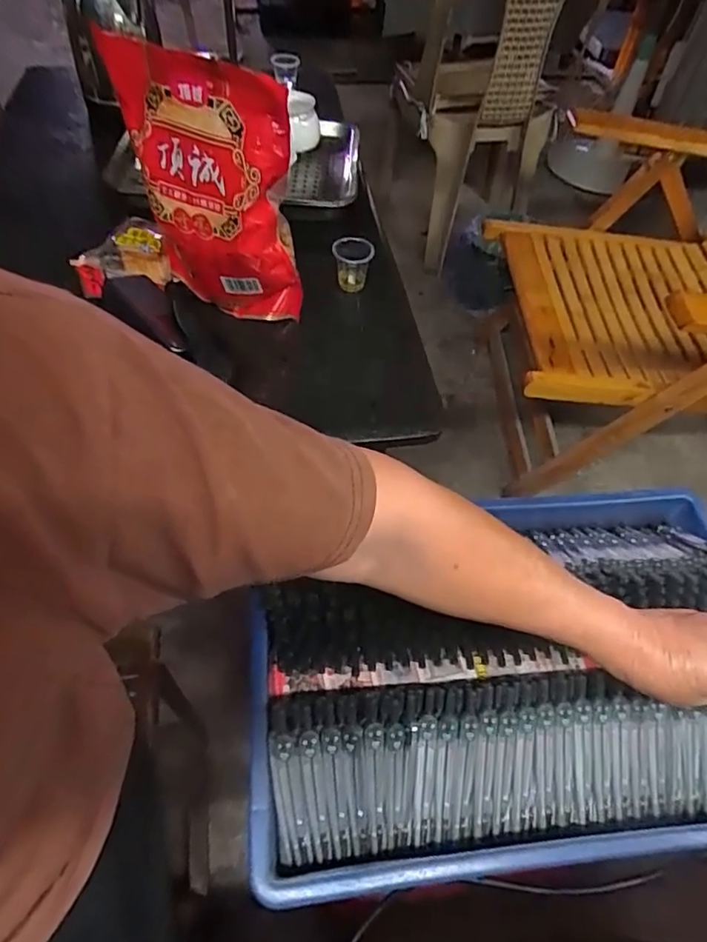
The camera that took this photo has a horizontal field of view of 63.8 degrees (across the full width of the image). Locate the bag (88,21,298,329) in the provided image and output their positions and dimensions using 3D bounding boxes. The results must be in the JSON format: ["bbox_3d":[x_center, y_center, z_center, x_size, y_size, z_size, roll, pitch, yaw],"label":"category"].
[{"bbox_3d":[-0.158,-0.291,0.604,0.211,0.269,0.063,21,55,9],"label":"bag"}]

